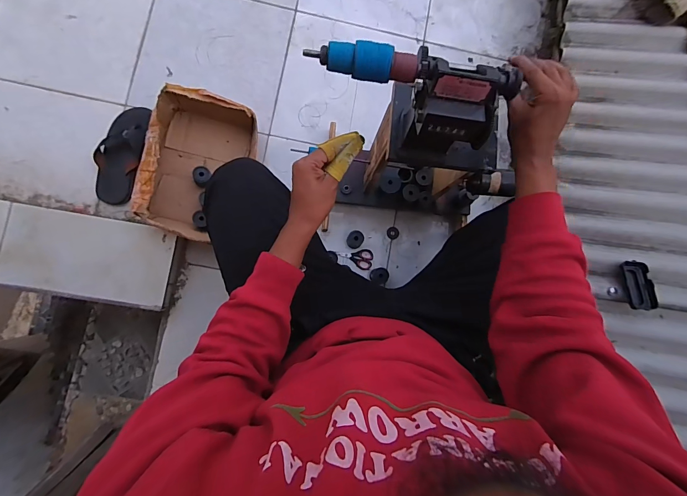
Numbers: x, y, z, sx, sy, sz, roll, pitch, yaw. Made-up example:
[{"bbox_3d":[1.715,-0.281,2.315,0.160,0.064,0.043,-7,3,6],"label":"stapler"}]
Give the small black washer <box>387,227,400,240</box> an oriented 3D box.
[{"bbox_3d":[0.144,-0.043,0.980,0.034,0.004,0.037,0,85,-5],"label":"small black washer"}]

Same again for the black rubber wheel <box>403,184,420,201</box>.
[{"bbox_3d":[0.175,-0.143,0.871,0.040,0.009,0.043,1,84,-6],"label":"black rubber wheel"}]

